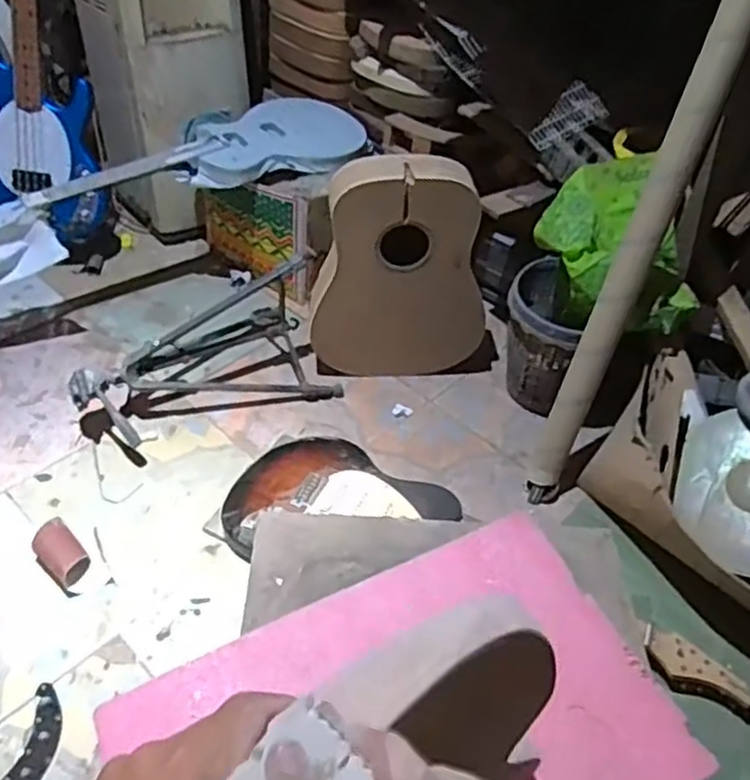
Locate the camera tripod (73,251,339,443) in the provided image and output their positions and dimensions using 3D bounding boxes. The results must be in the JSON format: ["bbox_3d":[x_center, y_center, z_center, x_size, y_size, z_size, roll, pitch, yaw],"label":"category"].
[{"bbox_3d":[-0.366,-0.104,1.493,0.527,0.248,0.295,-15,48,-20],"label":"camera tripod"}]

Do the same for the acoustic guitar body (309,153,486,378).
[{"bbox_3d":[0.058,-0.232,1.500,0.374,0.503,0.140,3,45,-4],"label":"acoustic guitar body"}]

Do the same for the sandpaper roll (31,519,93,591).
[{"bbox_3d":[-0.552,0.287,1.250,0.114,0.053,0.070,35,52,26],"label":"sandpaper roll"}]

